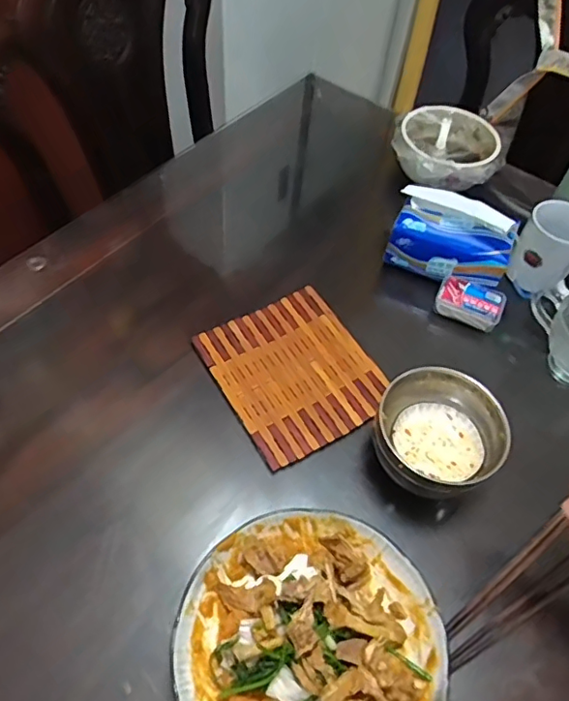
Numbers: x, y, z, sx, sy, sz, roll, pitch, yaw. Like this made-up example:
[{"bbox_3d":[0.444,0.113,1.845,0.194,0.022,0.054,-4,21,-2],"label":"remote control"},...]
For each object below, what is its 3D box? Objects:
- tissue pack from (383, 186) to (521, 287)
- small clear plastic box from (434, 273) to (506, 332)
[{"bbox_3d":[0.226,-0.153,0.735,0.160,0.094,0.070,23,57,11],"label":"tissue pack"},{"bbox_3d":[0.246,-0.065,0.727,0.081,0.034,0.053,23,57,11],"label":"small clear plastic box"}]

